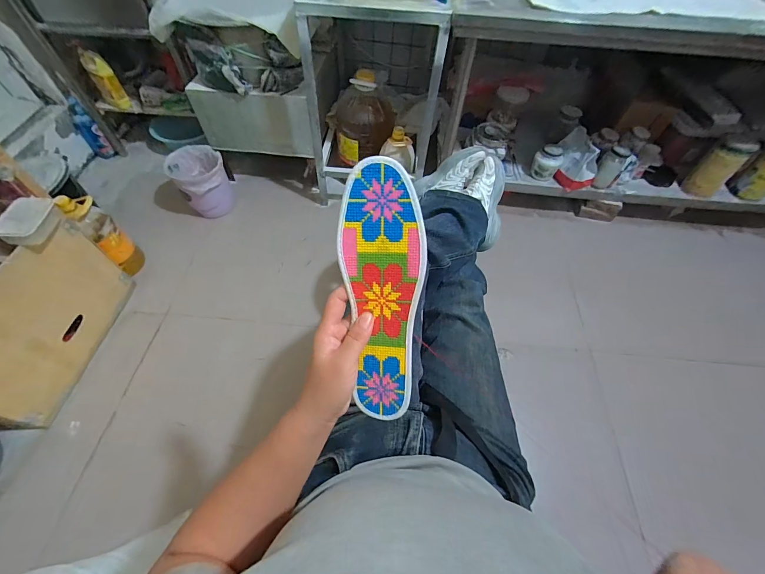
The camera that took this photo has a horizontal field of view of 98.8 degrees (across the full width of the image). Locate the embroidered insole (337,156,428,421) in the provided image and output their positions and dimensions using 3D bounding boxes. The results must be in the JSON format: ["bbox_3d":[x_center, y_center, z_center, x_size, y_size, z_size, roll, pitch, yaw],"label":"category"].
[{"bbox_3d":[0.001,0.012,0.312,0.075,0.243,0.007,0,13,4],"label":"embroidered insole"}]

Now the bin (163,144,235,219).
[{"bbox_3d":[-0.758,-0.439,1.400,0.206,0.217,0.221,-33,64,-21],"label":"bin"}]

